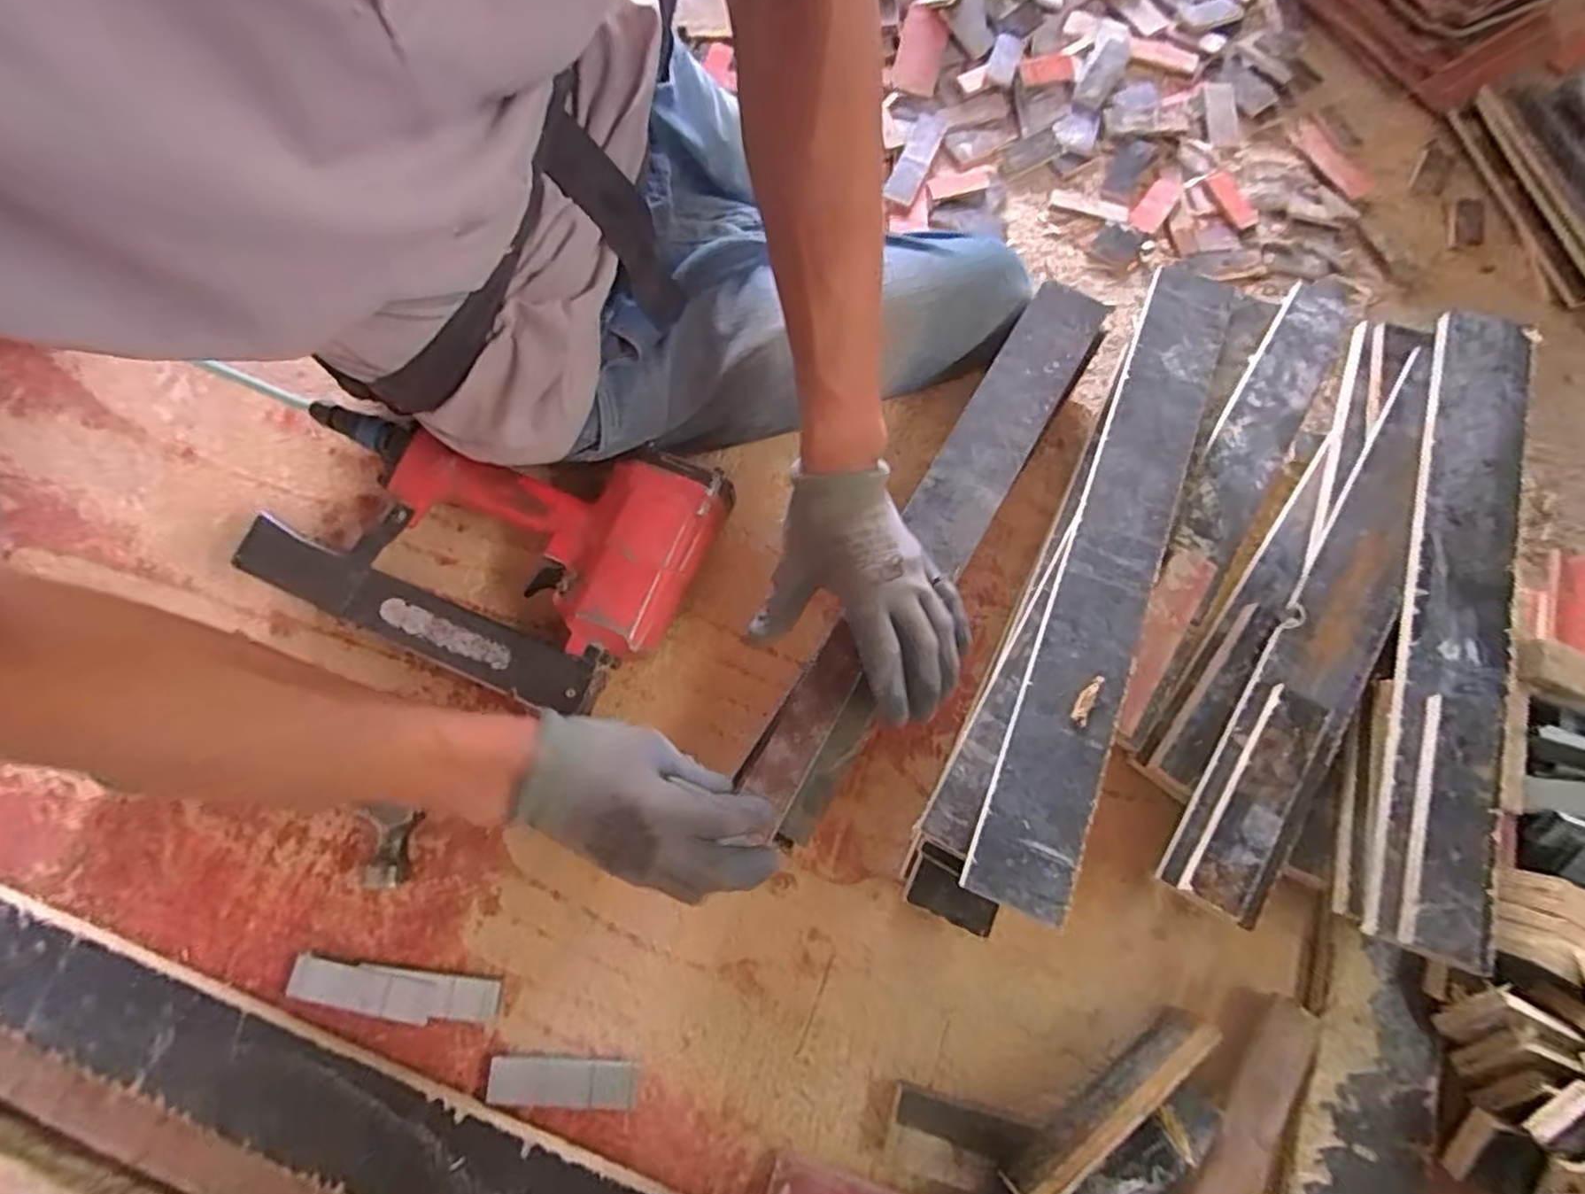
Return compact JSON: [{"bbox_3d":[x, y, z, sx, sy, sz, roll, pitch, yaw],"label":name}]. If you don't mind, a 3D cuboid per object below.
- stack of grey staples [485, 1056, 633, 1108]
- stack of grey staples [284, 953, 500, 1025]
[{"bbox_3d":[-0.157,0.329,0.461,0.098,0.004,0.029,2,74,0],"label":"stack of grey staples"},{"bbox_3d":[-0.278,0.274,0.471,0.145,0.010,0.030,7,74,2],"label":"stack of grey staples"}]

